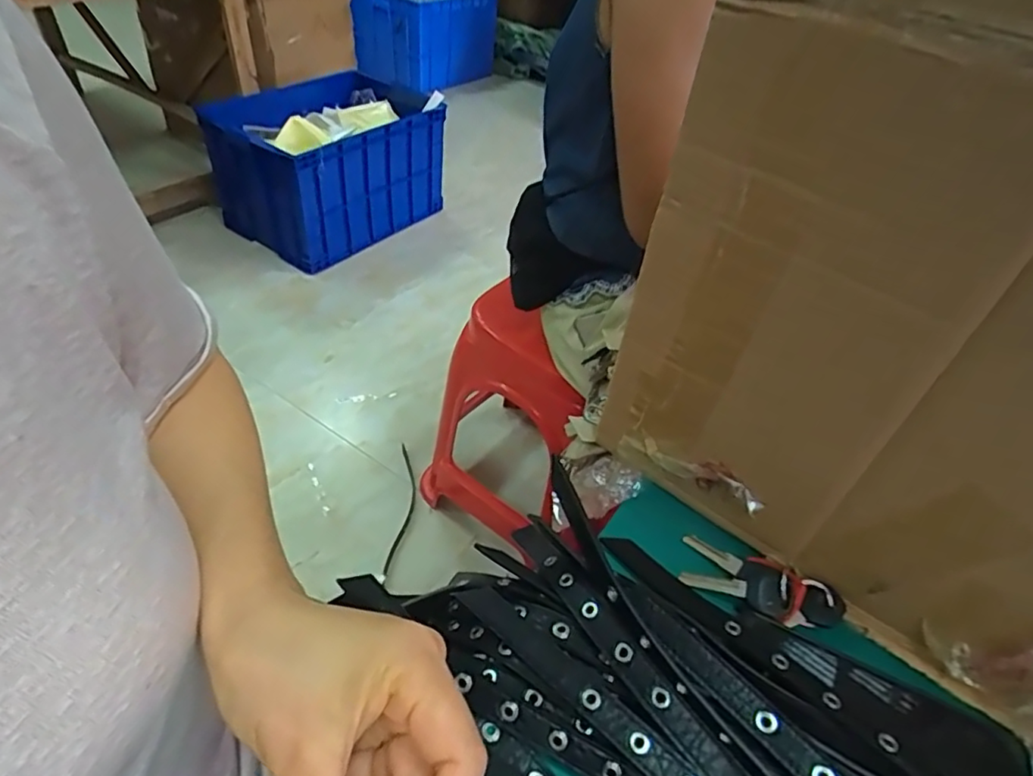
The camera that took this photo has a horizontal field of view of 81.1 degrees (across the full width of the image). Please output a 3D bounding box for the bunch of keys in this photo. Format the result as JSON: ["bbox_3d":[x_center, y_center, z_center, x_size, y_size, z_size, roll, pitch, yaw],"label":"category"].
[{"bbox_3d":[0.163,0.129,0.400,0.103,0.024,0.040,23,43,17],"label":"bunch of keys"}]

